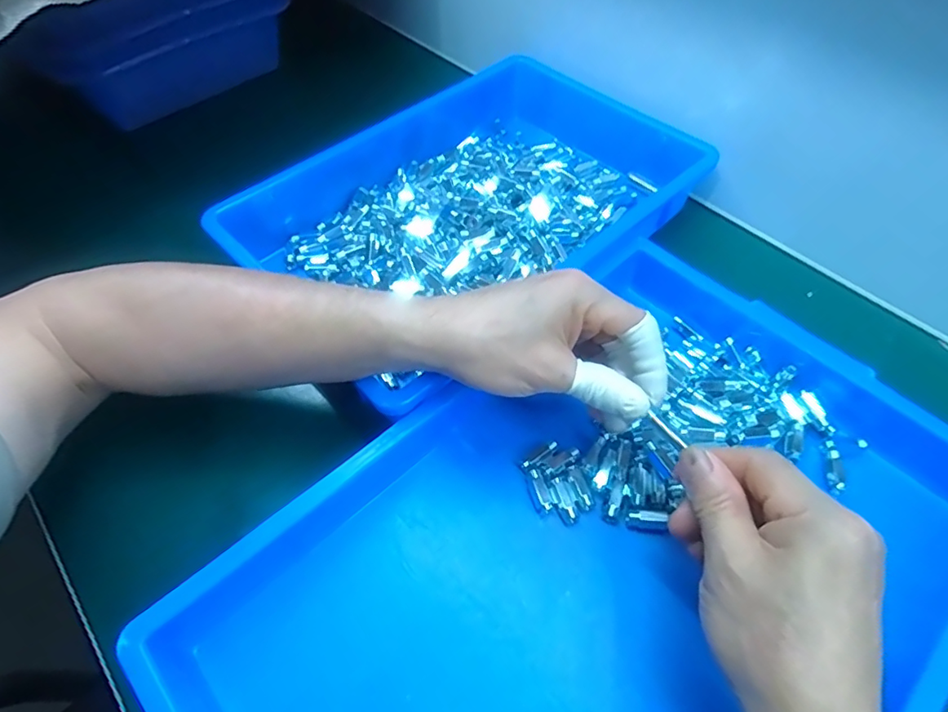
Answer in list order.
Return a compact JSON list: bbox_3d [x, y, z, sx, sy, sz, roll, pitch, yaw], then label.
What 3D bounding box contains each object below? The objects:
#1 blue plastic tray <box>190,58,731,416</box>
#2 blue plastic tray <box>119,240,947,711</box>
[{"bbox_3d":[0.006,-0.129,0.454,0.369,0.064,0.240,-38,63,-22],"label":"blue plastic tray"},{"bbox_3d":[0.072,0.124,0.297,0.438,0.051,0.284,-37,61,-23],"label":"blue plastic tray"}]

